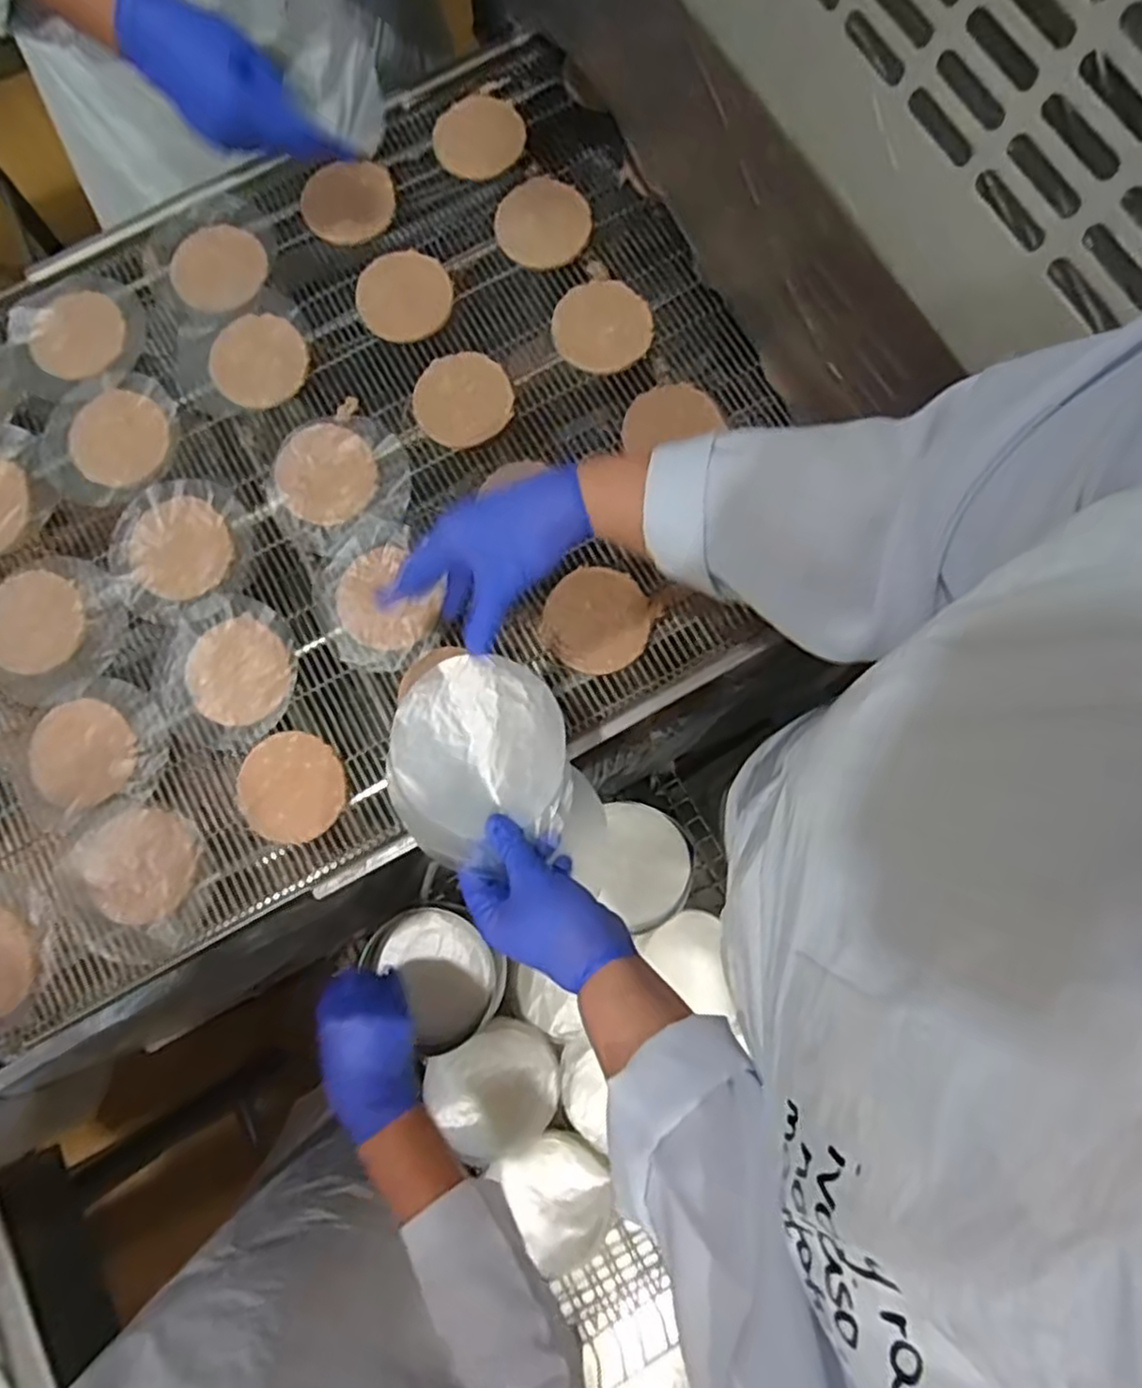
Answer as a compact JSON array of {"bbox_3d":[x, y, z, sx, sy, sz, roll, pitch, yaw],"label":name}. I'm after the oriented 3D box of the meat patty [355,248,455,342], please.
[{"bbox_3d":[-0.146,-0.351,0.636,0.081,0.017,0.072,-5,79,-1],"label":"meat patty"}]

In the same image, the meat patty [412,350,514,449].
[{"bbox_3d":[-0.093,-0.255,0.626,0.084,0.013,0.080,0,79,0],"label":"meat patty"}]

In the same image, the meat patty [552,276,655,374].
[{"bbox_3d":[0.028,-0.319,0.627,0.084,0.010,0.081,0,79,0],"label":"meat patty"}]

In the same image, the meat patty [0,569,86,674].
[{"bbox_3d":[-0.445,-0.060,0.599,0.079,0.007,0.082,0,79,0],"label":"meat patty"}]

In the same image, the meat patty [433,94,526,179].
[{"bbox_3d":[-0.085,-0.519,0.674,0.083,0.008,0.071,3,95,4],"label":"meat patty"}]

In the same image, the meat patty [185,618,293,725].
[{"bbox_3d":[-0.271,-0.018,0.587,0.084,0.005,0.083,0,79,0],"label":"meat patty"}]

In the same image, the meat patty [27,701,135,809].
[{"bbox_3d":[-0.392,0.046,0.579,0.086,0.006,0.082,0,79,0],"label":"meat patty"}]

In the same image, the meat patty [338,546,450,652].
[{"bbox_3d":[-0.152,-0.075,0.591,0.075,0.014,0.086,-37,81,-7],"label":"meat patty"}]

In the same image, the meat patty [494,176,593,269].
[{"bbox_3d":[-0.025,-0.425,0.651,0.082,0.016,0.081,0,79,0],"label":"meat patty"}]

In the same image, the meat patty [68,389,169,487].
[{"bbox_3d":[-0.393,-0.223,0.626,0.081,0.009,0.081,0,79,0],"label":"meat patty"}]

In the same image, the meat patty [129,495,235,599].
[{"bbox_3d":[-0.328,-0.123,0.609,0.083,0.009,0.083,0,79,0],"label":"meat patty"}]

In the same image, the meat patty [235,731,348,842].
[{"bbox_3d":[-0.220,0.074,0.569,0.083,0.005,0.083,0,79,0],"label":"meat patty"}]

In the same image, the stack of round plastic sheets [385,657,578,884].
[{"bbox_3d":[-0.065,0.042,0.495,0.122,0.028,0.128,-20,80,-4],"label":"stack of round plastic sheets"}]

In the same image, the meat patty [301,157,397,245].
[{"bbox_3d":[-0.206,-0.450,0.668,0.087,0.016,0.074,-5,79,-1],"label":"meat patty"}]

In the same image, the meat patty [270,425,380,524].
[{"bbox_3d":[-0.210,-0.188,0.618,0.082,0.010,0.084,0,79,0],"label":"meat patty"}]

